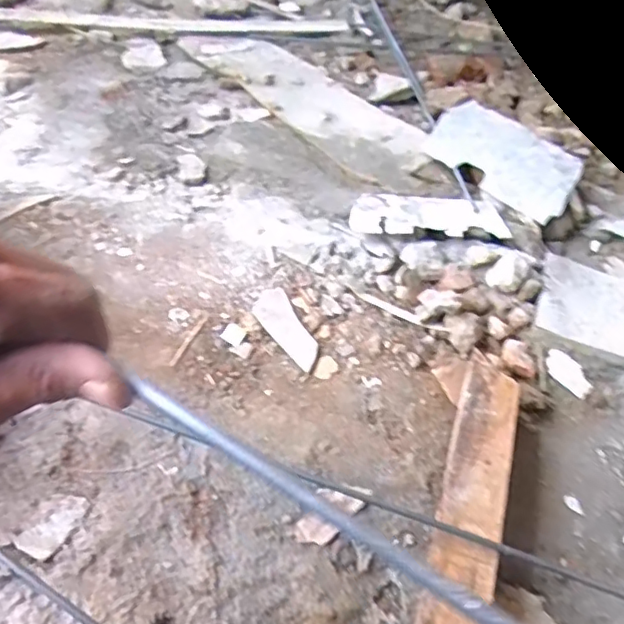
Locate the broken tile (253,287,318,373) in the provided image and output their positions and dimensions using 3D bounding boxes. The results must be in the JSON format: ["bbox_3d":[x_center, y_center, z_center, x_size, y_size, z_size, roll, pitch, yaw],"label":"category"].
[{"bbox_3d":[-0.032,0.020,0.715,0.046,0.004,0.125,-23,57,-19],"label":"broken tile"}]

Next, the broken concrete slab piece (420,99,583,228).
[{"bbox_3d":[0.305,-0.247,0.919,0.239,0.009,0.156,35,67,19],"label":"broken concrete slab piece"}]

